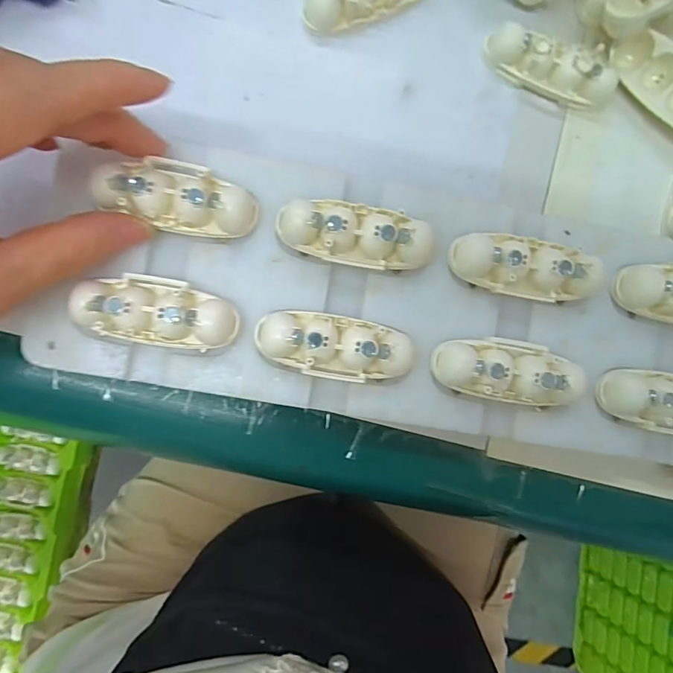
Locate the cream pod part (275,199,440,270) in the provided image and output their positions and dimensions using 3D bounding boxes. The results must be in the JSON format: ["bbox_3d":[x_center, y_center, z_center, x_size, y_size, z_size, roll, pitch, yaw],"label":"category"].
[{"bbox_3d":[0.009,-0.041,0.195,0.063,0.017,0.024,7,89,-6],"label":"cream pod part"}]

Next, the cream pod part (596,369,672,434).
[{"bbox_3d":[0.142,0.028,0.207,0.057,0.016,0.024,12,88,-5],"label":"cream pod part"}]

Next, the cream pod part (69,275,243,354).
[{"bbox_3d":[-0.068,-0.009,0.188,0.059,0.017,0.026,8,88,-6],"label":"cream pod part"}]

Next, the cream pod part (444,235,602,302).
[{"bbox_3d":[0.079,-0.029,0.202,0.063,0.015,0.024,9,88,-6],"label":"cream pod part"}]

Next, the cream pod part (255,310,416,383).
[{"bbox_3d":[0.000,0.004,0.194,0.062,0.015,0.025,8,89,-6],"label":"cream pod part"}]

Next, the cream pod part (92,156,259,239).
[{"bbox_3d":[-0.060,-0.054,0.188,0.058,0.015,0.025,11,88,-11],"label":"cream pod part"}]

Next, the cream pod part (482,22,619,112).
[{"bbox_3d":[0.099,-0.123,0.224,0.062,0.013,0.018,18,88,-5],"label":"cream pod part"}]

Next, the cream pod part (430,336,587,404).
[{"bbox_3d":[0.071,0.014,0.201,0.061,0.015,0.024,10,88,-6],"label":"cream pod part"}]

